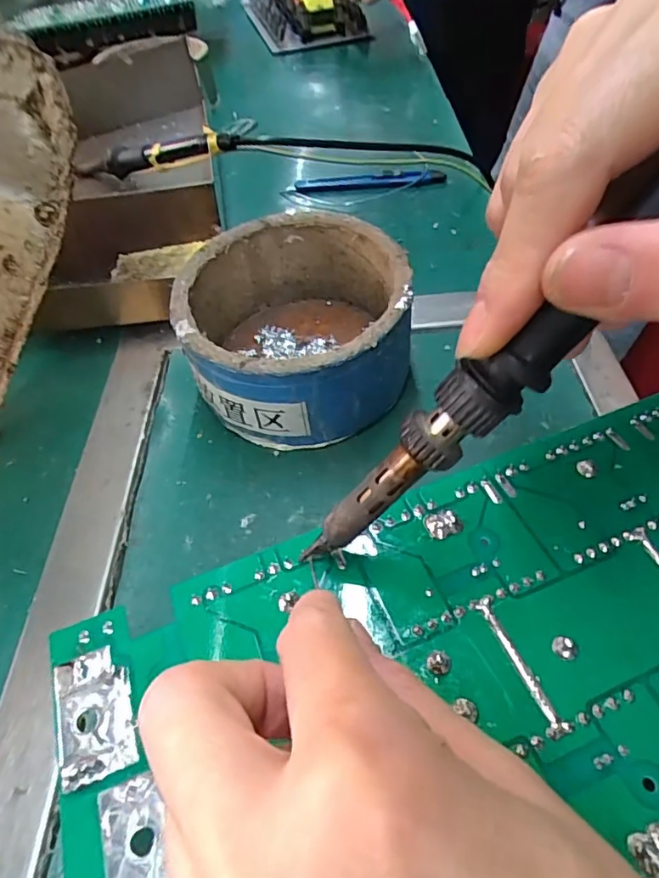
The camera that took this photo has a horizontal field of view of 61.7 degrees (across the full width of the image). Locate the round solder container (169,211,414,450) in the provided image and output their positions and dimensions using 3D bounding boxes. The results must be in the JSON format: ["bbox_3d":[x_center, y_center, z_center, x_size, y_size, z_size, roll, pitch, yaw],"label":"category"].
[{"bbox_3d":[-0.018,-0.061,0.301,0.112,0.067,0.119,-3,49,3],"label":"round solder container"}]

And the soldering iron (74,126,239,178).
[{"bbox_3d":[-0.147,-0.219,0.429,0.204,0.016,0.021,13,50,37],"label":"soldering iron"}]

